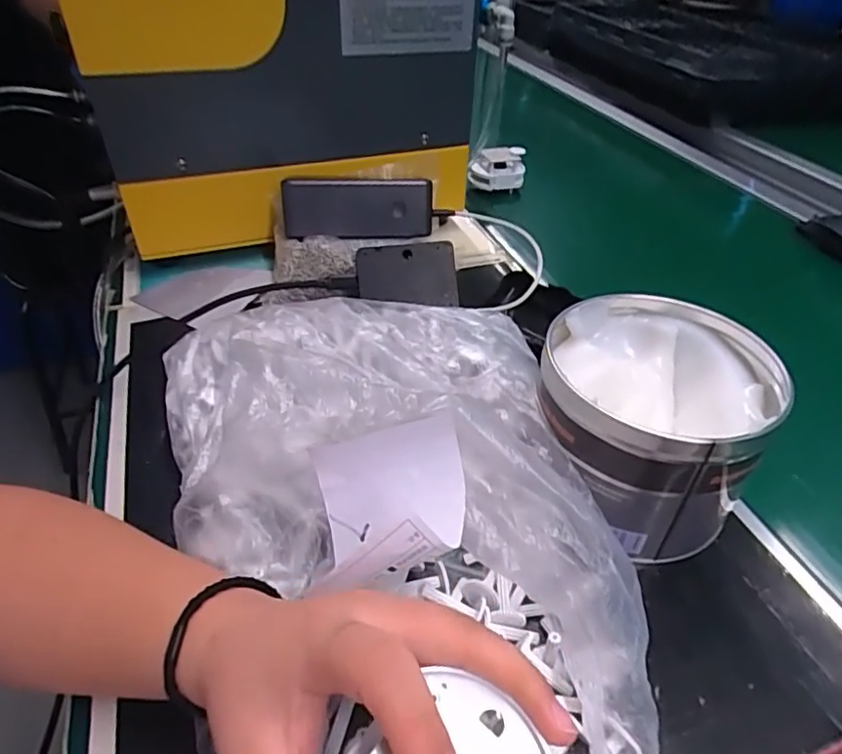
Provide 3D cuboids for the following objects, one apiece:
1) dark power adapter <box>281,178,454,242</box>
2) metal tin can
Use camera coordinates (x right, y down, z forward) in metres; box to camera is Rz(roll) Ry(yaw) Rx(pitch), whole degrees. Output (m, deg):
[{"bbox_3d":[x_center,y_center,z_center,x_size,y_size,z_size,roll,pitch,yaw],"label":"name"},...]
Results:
[{"bbox_3d":[-0.048,-0.144,0.502,0.137,0.044,0.028,-2,40,-5],"label":"dark power adapter"},{"bbox_3d":[0.134,0.031,0.350,0.120,0.104,0.123,1,41,0],"label":"metal tin can"}]

